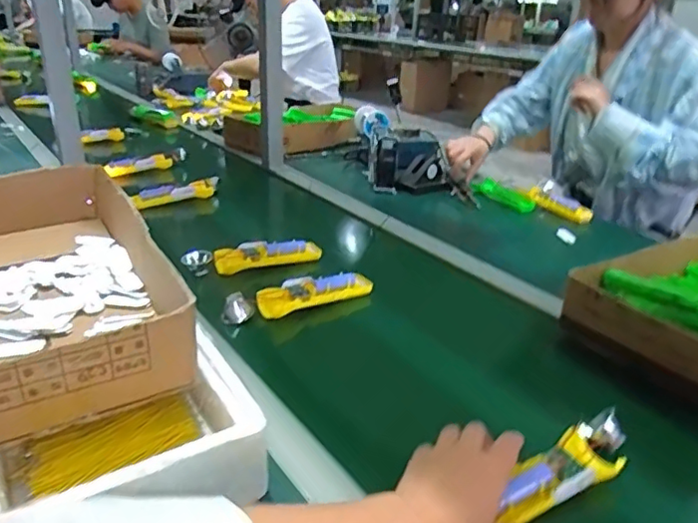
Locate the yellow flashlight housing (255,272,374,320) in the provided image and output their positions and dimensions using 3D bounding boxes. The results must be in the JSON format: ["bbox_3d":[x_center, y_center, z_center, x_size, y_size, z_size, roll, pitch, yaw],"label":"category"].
[{"bbox_3d":[-0.048,0.041,0.818,0.172,0.034,0.040,-14,30,-32],"label":"yellow flashlight housing"}]

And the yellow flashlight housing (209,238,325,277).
[{"bbox_3d":[-0.129,-0.012,0.929,0.170,0.032,0.044,-7,27,-19],"label":"yellow flashlight housing"}]

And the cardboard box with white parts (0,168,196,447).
[{"bbox_3d":[-0.329,0.018,0.608,0.227,0.090,0.420,-13,30,-30],"label":"cardboard box with white parts"}]

